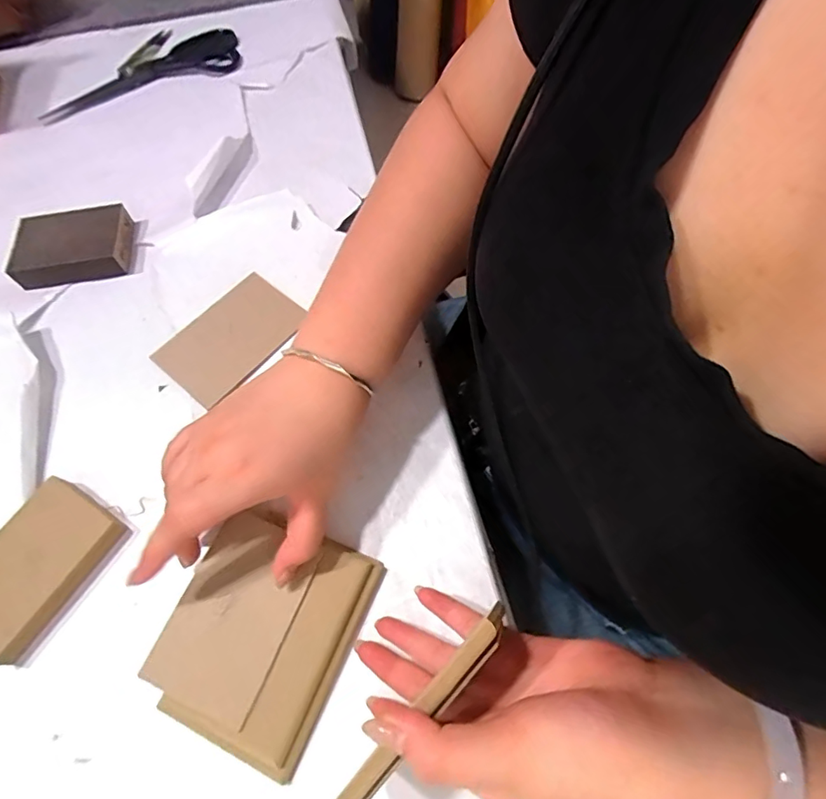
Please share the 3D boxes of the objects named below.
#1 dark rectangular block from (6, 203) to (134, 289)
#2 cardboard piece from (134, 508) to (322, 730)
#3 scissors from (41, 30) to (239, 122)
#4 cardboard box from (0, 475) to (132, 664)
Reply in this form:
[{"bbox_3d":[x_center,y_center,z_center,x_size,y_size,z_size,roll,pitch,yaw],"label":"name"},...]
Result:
[{"bbox_3d":[-0.320,-0.147,0.473,0.098,0.029,0.072,-13,65,-4],"label":"dark rectangular block"},{"bbox_3d":[-0.115,0.137,0.323,0.074,0.004,0.112,20,67,11],"label":"cardboard piece"},{"bbox_3d":[-0.332,-0.408,0.607,0.238,0.018,0.118,-25,66,-9],"label":"scissors"},{"bbox_3d":[-0.267,0.117,0.352,0.070,0.022,0.108,29,69,15],"label":"cardboard box"}]

